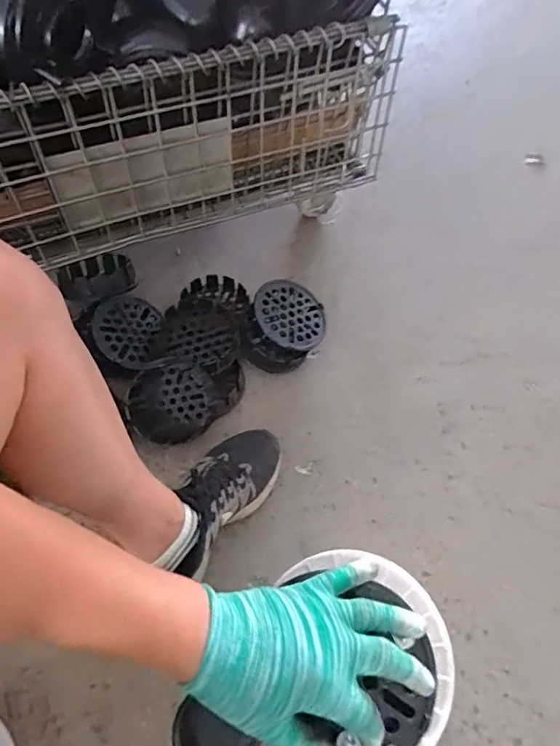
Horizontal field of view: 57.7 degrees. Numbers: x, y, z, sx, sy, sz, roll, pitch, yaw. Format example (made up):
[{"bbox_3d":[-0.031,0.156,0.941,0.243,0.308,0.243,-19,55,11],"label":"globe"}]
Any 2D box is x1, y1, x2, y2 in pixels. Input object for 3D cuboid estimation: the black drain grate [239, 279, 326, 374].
[{"bbox_3d":[0.002,-0.081,0.878,0.138,0.058,0.151,9,68,-23],"label":"black drain grate"}]

